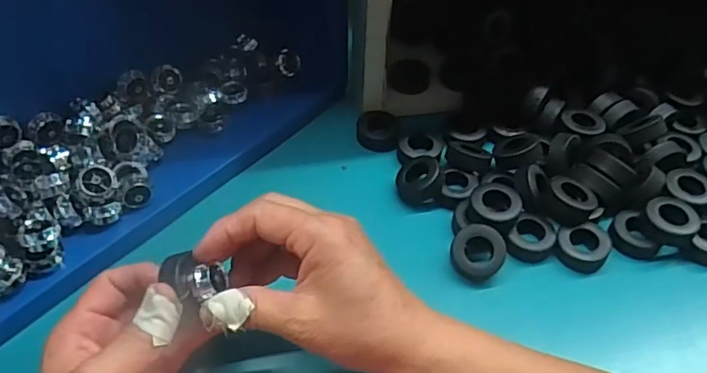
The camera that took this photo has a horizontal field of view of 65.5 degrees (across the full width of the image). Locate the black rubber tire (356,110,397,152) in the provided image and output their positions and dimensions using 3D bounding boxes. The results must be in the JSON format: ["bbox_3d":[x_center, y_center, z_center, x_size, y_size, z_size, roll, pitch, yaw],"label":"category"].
[{"bbox_3d":[0.021,-0.050,0.481,0.034,0.019,0.034,5,51,-1],"label":"black rubber tire"}]

